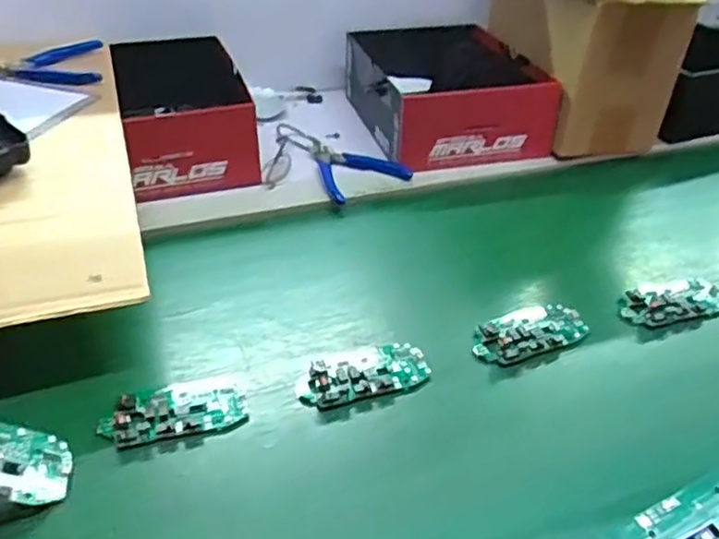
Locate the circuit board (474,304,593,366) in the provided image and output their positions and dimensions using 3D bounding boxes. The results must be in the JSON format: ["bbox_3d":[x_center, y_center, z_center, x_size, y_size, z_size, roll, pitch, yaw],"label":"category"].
[{"bbox_3d":[0.139,0.051,0.552,0.098,0.013,0.050,-19,37,-22],"label":"circuit board"}]

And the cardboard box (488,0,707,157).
[{"bbox_3d":[0.275,-0.288,0.810,0.172,0.228,0.265,-13,35,-14],"label":"cardboard box"}]

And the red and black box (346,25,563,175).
[{"bbox_3d":[0.099,-0.221,0.805,0.182,0.087,0.230,-12,34,-12],"label":"red and black box"}]

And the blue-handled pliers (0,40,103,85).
[{"bbox_3d":[-0.328,-0.212,0.703,0.112,0.020,0.091,-10,34,-9],"label":"blue-handled pliers"}]

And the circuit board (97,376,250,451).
[{"bbox_3d":[-0.131,0.097,0.474,0.097,0.020,0.050,-15,35,-16],"label":"circuit board"}]

